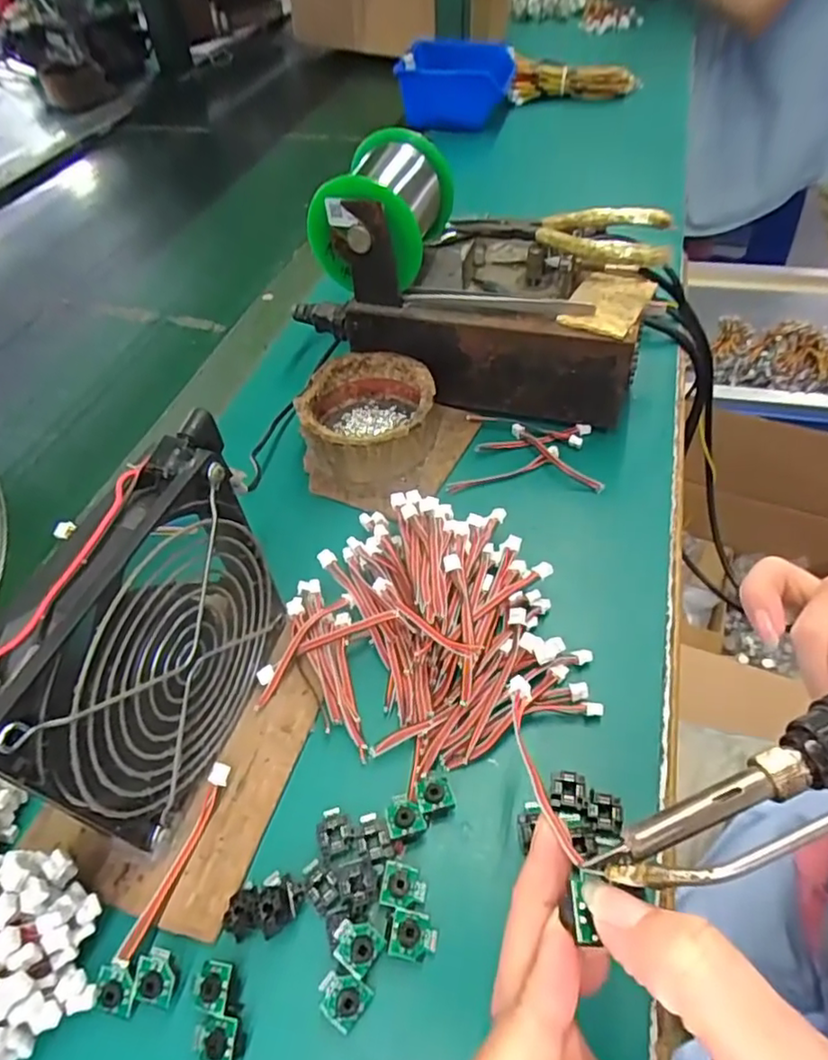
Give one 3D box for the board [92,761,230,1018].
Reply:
[{"bbox_3d":[-0.096,0.136,0.237,0.030,0.013,0.084,0,50,4],"label":"board"}]

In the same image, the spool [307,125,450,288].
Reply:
[{"bbox_3d":[-0.018,-0.198,0.372,0.073,0.059,0.084,15,54,15],"label":"spool"}]

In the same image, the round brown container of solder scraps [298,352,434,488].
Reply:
[{"bbox_3d":[-0.029,-0.072,0.384,0.081,0.042,0.080,-2,50,3],"label":"round brown container of solder scraps"}]

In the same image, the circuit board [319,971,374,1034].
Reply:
[{"bbox_3d":[-0.025,0.163,0.211,0.016,0.008,0.015,28,58,24],"label":"circuit board"}]

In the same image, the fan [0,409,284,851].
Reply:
[{"bbox_3d":[-0.097,0.046,0.237,0.031,0.129,0.124,12,52,13],"label":"fan"}]

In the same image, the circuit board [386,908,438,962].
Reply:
[{"bbox_3d":[-0.001,0.149,0.222,0.019,0.004,0.015,17,48,-8],"label":"circuit board"}]

